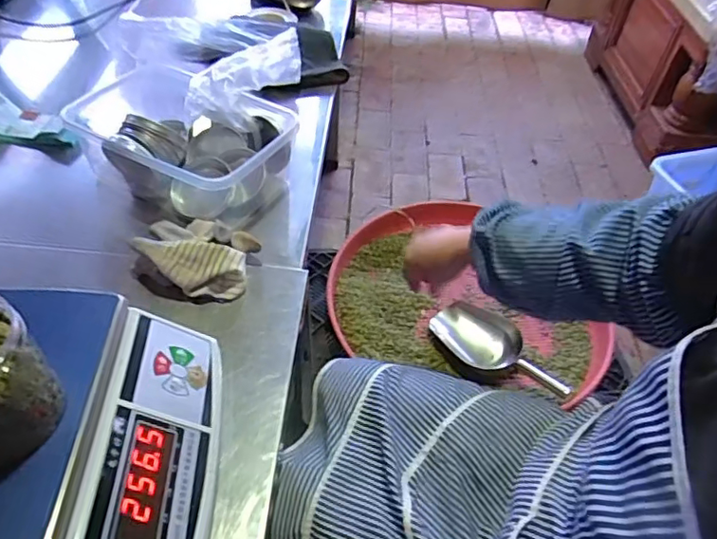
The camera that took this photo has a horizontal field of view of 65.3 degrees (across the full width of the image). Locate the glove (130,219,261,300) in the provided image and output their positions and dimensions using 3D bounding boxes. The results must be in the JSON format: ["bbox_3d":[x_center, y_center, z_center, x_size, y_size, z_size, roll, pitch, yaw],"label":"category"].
[{"bbox_3d":[-0.192,-0.016,0.673,0.140,0.068,0.098,0,49,-4],"label":"glove"}]

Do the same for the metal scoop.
[{"bbox_3d":[0.254,0.140,1.006,0.261,0.055,0.102,31,53,21],"label":"metal scoop"}]

